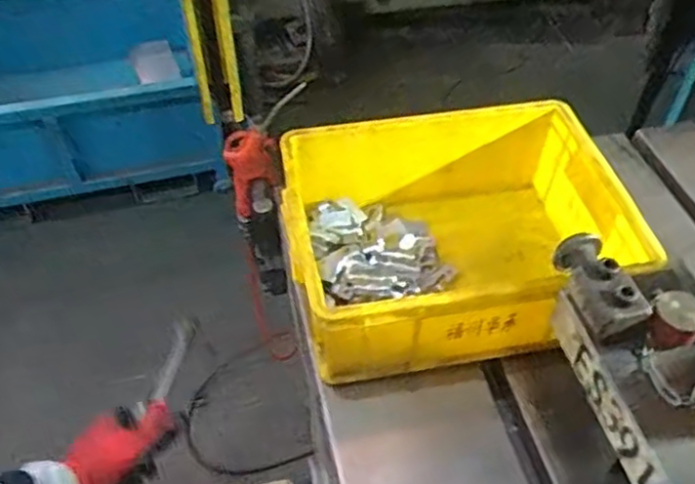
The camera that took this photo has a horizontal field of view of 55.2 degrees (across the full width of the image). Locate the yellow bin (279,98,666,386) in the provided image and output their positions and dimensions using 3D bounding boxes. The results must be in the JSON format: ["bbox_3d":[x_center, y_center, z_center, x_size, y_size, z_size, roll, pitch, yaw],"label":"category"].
[{"bbox_3d":[0.108,-0.006,0.718,0.333,0.132,0.259,-7,49,-8],"label":"yellow bin"}]

